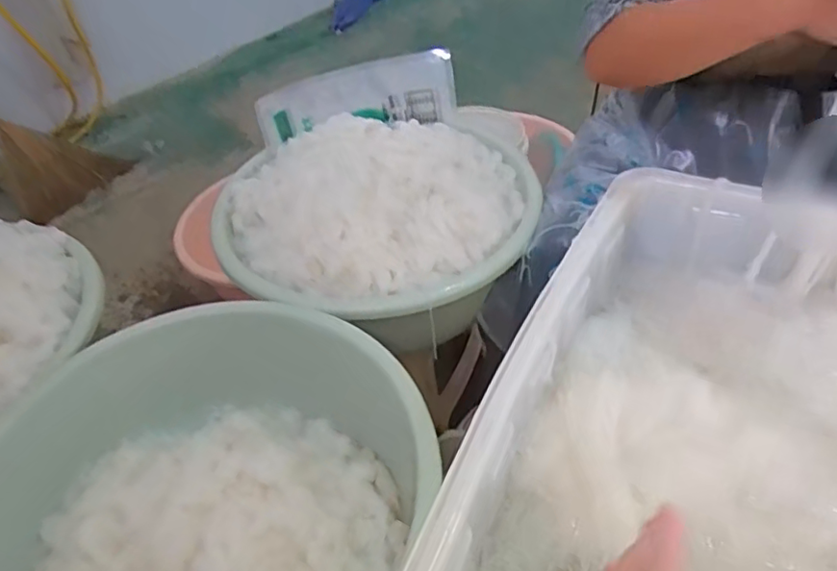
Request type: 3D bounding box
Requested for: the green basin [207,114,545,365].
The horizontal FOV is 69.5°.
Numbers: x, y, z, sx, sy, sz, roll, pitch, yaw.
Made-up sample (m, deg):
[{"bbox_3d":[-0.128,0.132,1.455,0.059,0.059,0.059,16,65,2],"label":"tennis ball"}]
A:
[{"bbox_3d":[-0.059,-0.100,0.894,0.431,0.183,0.431,-4,43,3],"label":"green basin"}]

